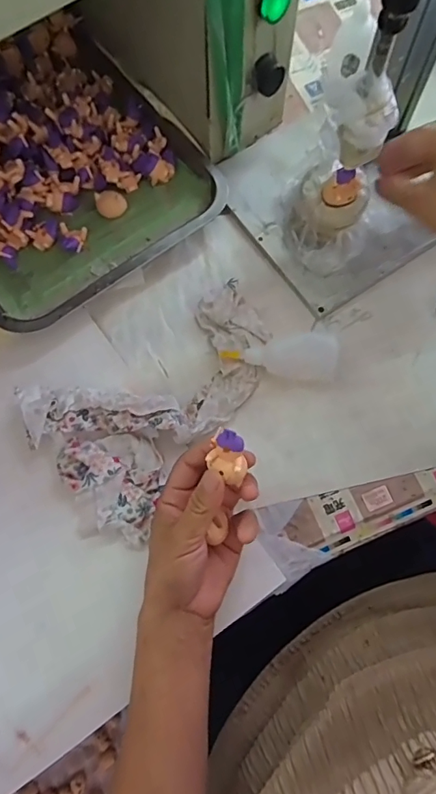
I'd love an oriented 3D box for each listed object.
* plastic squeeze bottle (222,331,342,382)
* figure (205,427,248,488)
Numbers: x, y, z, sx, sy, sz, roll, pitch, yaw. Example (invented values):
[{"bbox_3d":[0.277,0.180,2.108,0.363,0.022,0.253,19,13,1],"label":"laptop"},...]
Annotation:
[{"bbox_3d":[0.056,-0.036,0.423,0.099,0.034,0.040,4,74,1],"label":"plastic squeeze bottle"},{"bbox_3d":[0.007,0.041,0.330,0.023,0.025,0.035,-2,70,-2],"label":"figure"}]

